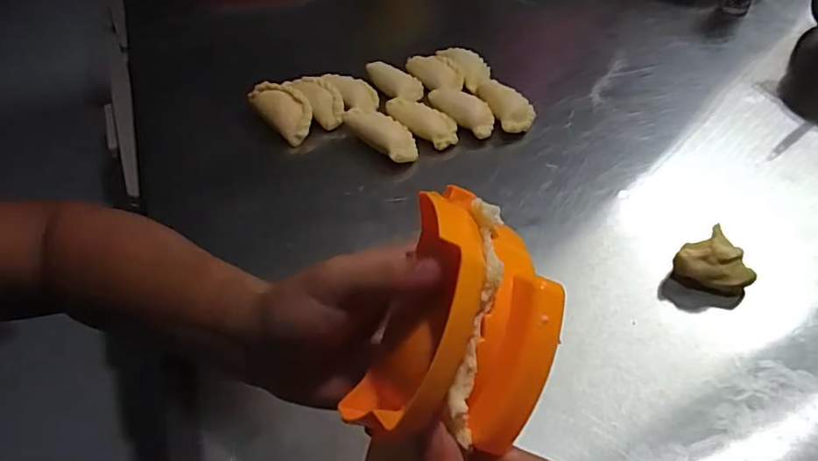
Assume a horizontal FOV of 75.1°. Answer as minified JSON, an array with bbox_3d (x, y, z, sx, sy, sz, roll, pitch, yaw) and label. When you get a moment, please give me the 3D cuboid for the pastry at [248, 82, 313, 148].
[{"bbox_3d":[-0.131,-0.126,0.554,0.043,0.029,0.089,-31,51,-27],"label":"pastry"}]

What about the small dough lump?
[{"bbox_3d":[0.226,0.028,0.395,0.033,0.040,0.044,-26,49,-23],"label":"small dough lump"}]

